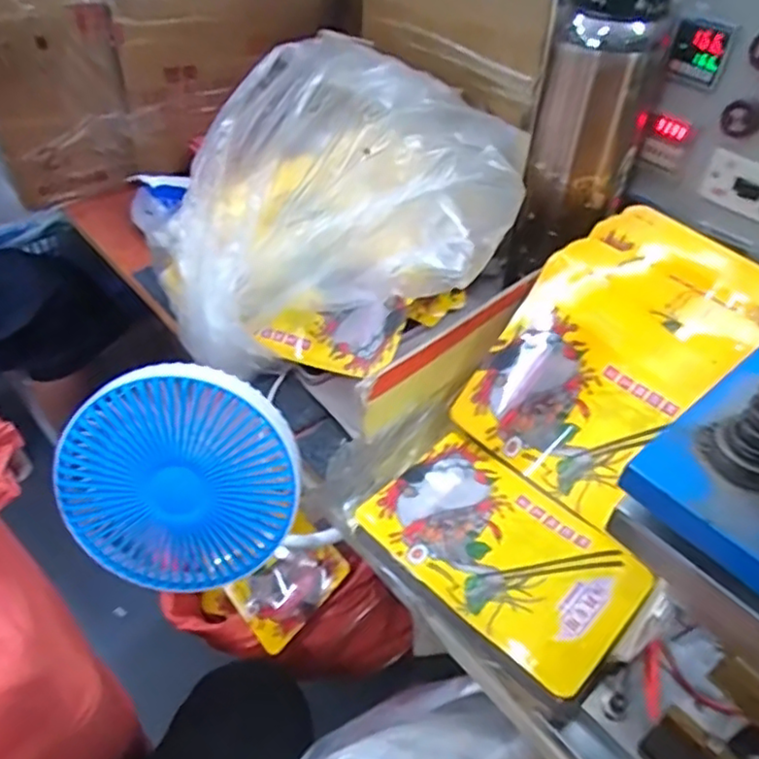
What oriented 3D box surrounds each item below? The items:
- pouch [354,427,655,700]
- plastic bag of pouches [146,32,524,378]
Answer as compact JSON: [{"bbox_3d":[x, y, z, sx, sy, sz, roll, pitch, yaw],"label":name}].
[{"bbox_3d":[0.084,0.113,0.437,0.176,0.009,0.116,35,53,28],"label":"pouch"},{"bbox_3d":[-0.025,-0.146,0.552,0.268,0.182,0.226,0,45,-2],"label":"plastic bag of pouches"}]

